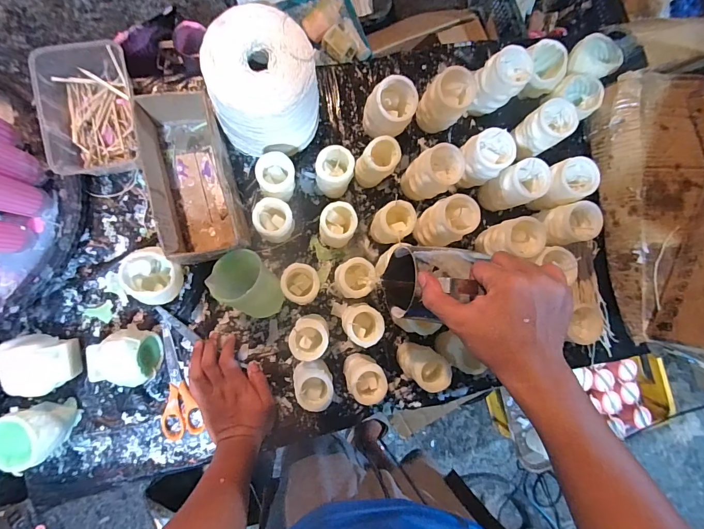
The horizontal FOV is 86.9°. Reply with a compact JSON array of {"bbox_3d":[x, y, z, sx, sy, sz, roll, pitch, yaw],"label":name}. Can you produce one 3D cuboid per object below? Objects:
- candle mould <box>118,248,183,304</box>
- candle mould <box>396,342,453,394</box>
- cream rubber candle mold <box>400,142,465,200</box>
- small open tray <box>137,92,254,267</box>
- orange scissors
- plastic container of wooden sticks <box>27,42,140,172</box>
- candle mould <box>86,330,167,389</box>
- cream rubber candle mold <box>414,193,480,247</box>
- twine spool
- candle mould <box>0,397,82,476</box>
[{"bbox_3d":[-0.279,0.017,0.526,0.074,0.058,0.073,0,88,-8],"label":"candle mould"},{"bbox_3d":[0.105,0.148,0.558,0.058,0.098,0.051,36,83,-5],"label":"candle mould"},{"bbox_3d":[0.121,-0.137,0.574,0.067,0.121,0.061,0,88,-8],"label":"cream rubber candle mold"},{"bbox_3d":[-0.225,-0.131,0.531,0.098,0.094,0.248,-14,90,-8],"label":"small open tray"},{"bbox_3d":[-0.277,0.182,0.562,0.055,0.007,0.168,-19,90,-8],"label":"orange scissors"},{"bbox_3d":[-0.358,-0.212,0.517,0.113,0.059,0.167,-10,89,-8],"label":"plastic container of wooden sticks"},{"bbox_3d":[-0.319,0.132,0.525,0.076,0.071,0.076,0,93,4],"label":"candle mould"},{"bbox_3d":[0.143,-0.065,0.570,0.068,0.093,0.064,0,88,-8],"label":"cream rubber candle mold"},{"bbox_3d":[-0.115,-0.228,0.496,0.125,0.162,0.115,0,88,-8],"label":"twine spool"},{"bbox_3d":[-0.419,0.222,0.492,0.069,0.075,0.071,0,88,-8],"label":"candle mould"}]

